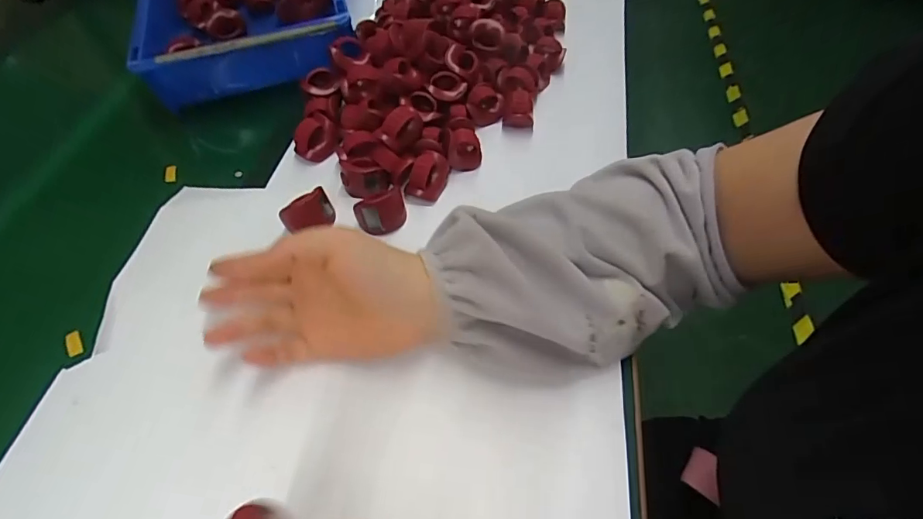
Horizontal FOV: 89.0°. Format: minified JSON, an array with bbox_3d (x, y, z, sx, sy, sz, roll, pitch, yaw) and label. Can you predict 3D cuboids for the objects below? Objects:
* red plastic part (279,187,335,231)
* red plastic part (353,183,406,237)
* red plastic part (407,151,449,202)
[{"bbox_3d":[-0.124,-0.039,0.376,0.039,0.029,0.024,-19,57,-12],"label":"red plastic part"},{"bbox_3d":[-0.063,-0.036,0.371,0.039,0.031,0.019,-22,58,-14],"label":"red plastic part"},{"bbox_3d":[-0.028,-0.071,0.395,0.027,0.024,0.036,19,58,14],"label":"red plastic part"}]

